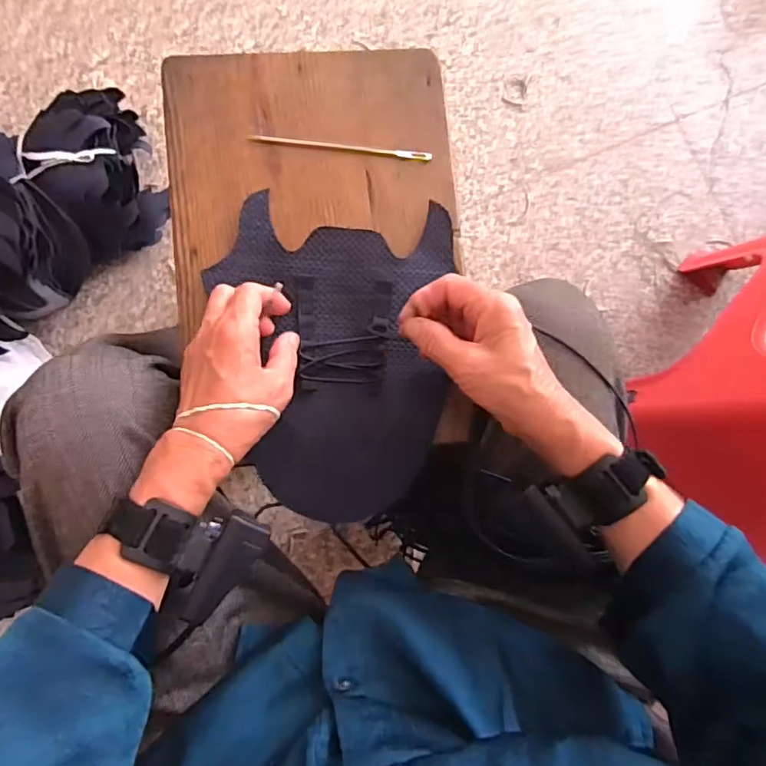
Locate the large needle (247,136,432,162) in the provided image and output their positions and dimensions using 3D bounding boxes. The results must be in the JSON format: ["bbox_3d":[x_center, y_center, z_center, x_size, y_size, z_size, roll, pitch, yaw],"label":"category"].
[{"bbox_3d":[-0.033,-0.193,0.455,0.146,0.004,0.007,5,85,-6],"label":"large needle"}]

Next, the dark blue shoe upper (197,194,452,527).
[{"bbox_3d":[-0.034,-0.020,0.429,0.172,0.022,0.239,0,86,-7],"label":"dark blue shoe upper"}]

